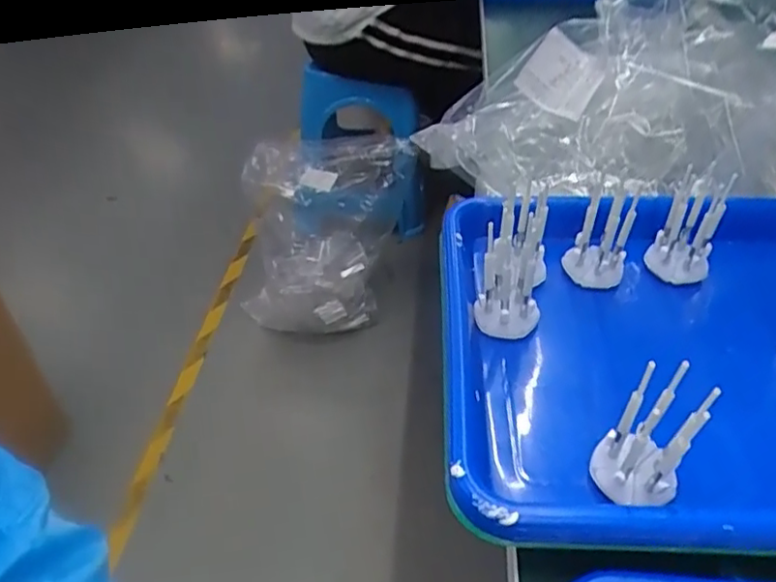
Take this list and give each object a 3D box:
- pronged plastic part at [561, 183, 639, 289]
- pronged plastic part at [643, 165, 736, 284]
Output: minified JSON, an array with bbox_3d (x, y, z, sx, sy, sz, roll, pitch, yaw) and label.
[{"bbox_3d":[0.138,-0.030,0.405,0.036,0.065,0.032,15,43,16],"label":"pronged plastic part"},{"bbox_3d":[0.198,-0.041,0.402,0.035,0.072,0.021,27,23,27],"label":"pronged plastic part"}]

